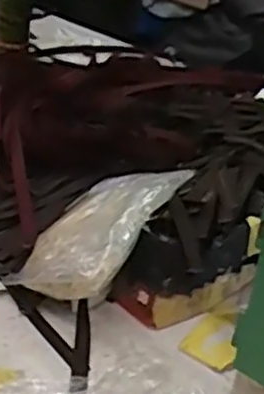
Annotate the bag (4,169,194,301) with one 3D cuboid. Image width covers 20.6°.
[{"bbox_3d":[-0.027,0.042,0.760,0.130,0.060,0.188,-6,32,39],"label":"bag"}]

